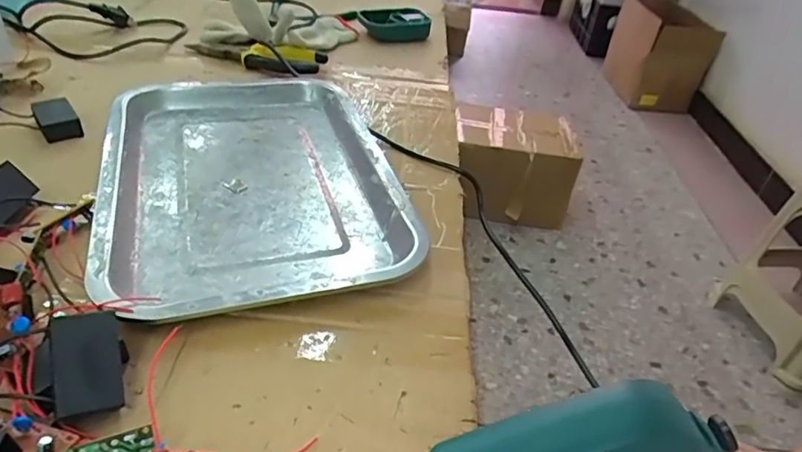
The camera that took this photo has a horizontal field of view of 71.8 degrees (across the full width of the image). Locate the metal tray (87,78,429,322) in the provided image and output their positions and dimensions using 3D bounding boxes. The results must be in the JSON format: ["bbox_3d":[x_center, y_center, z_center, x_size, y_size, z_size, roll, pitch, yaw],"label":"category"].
[{"bbox_3d":[-0.120,-0.046,0.440,0.206,0.021,0.310,-9,40,-18],"label":"metal tray"}]

